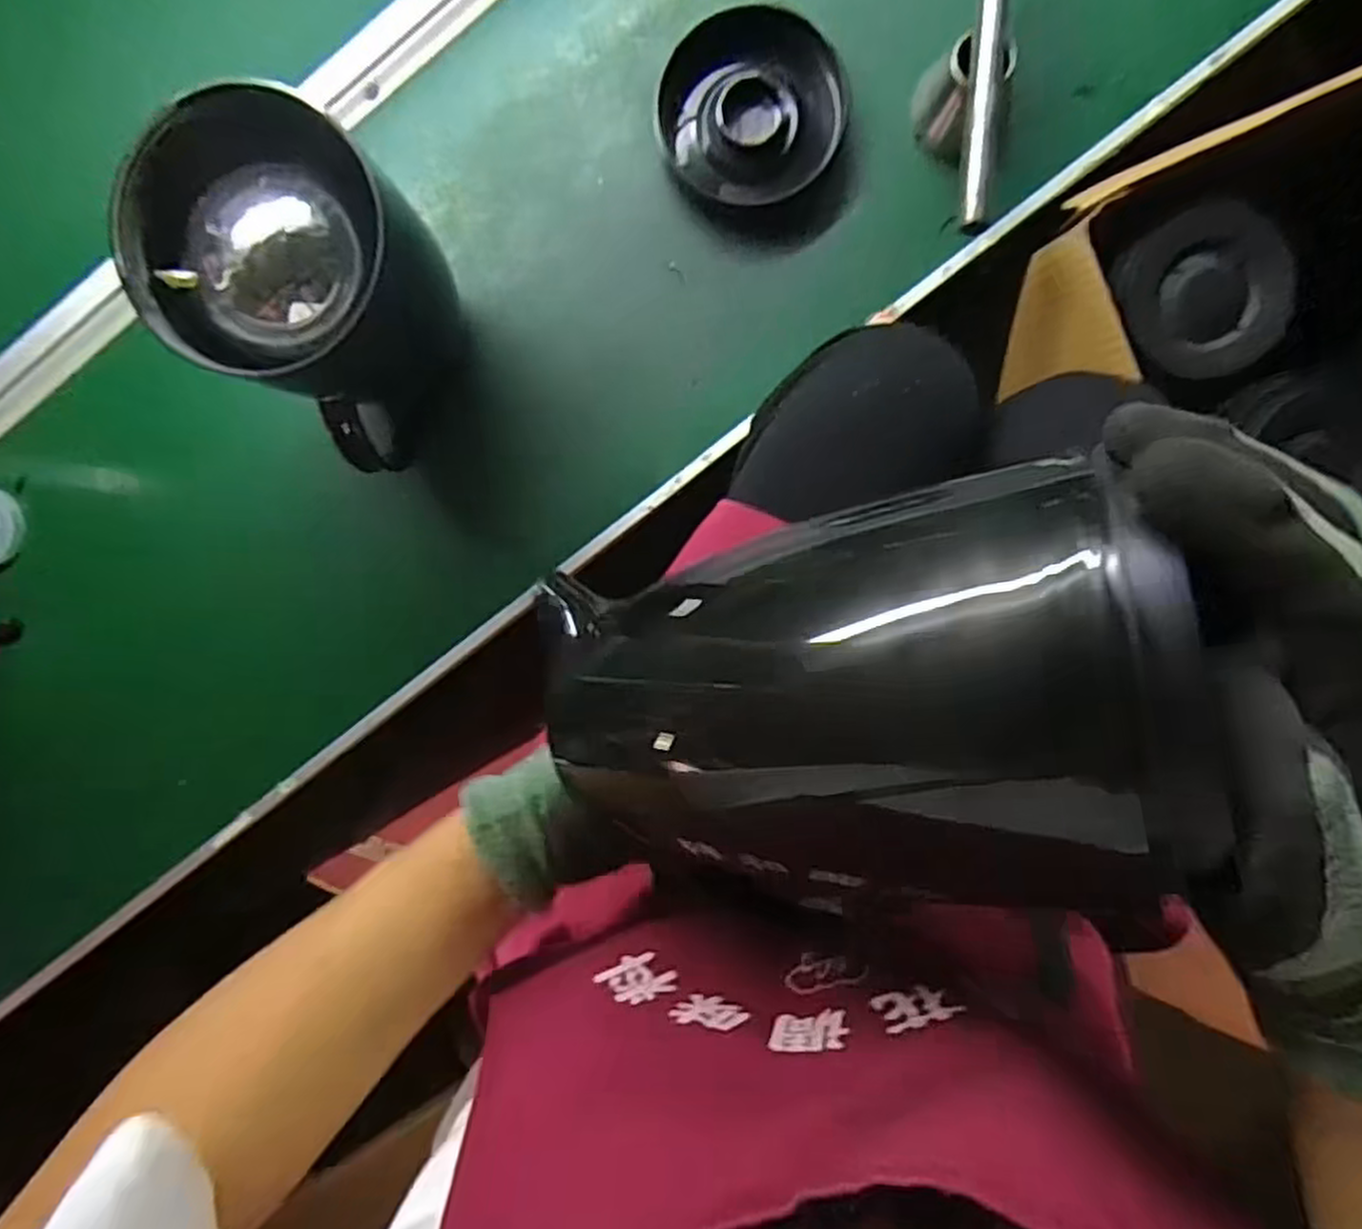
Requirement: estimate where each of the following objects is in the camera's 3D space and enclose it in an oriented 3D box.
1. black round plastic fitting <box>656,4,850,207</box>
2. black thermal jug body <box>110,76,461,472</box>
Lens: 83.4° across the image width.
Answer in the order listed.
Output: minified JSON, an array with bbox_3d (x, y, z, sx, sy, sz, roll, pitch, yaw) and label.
[{"bbox_3d":[0.046,-0.328,0.497,0.117,0.030,0.102,-10,93,5],"label":"black round plastic fitting"},{"bbox_3d":[-0.200,-0.174,0.445,0.120,0.187,0.148,27,96,2],"label":"black thermal jug body"}]

